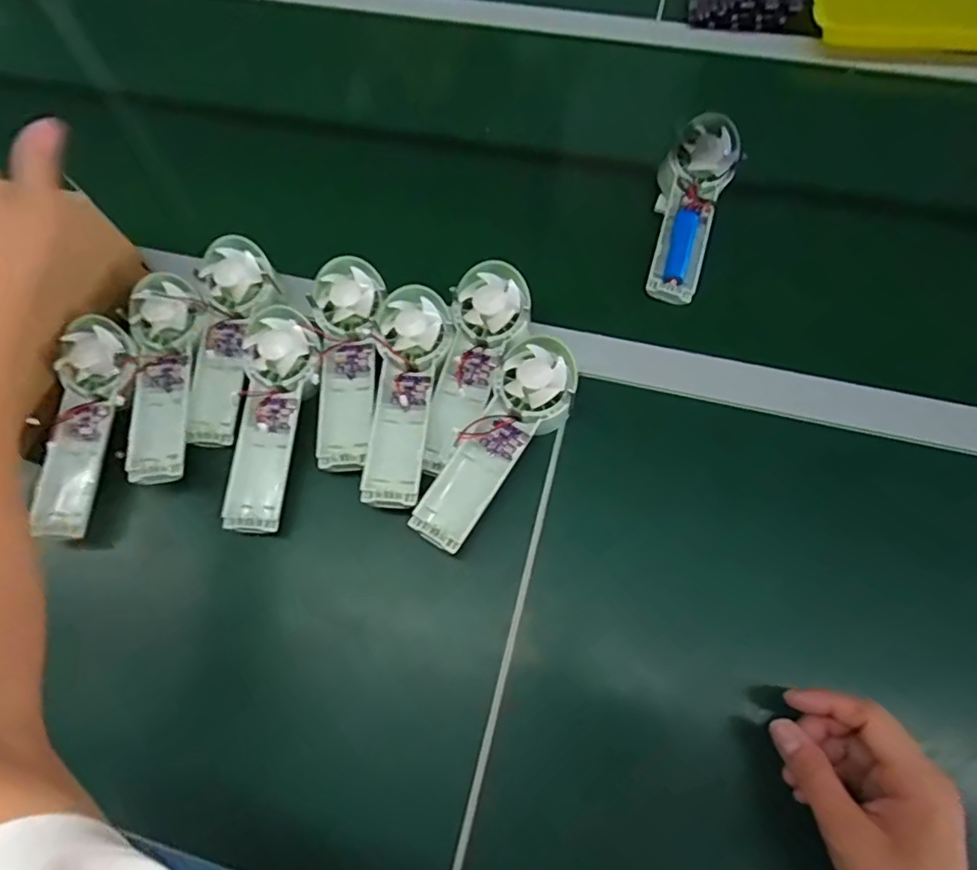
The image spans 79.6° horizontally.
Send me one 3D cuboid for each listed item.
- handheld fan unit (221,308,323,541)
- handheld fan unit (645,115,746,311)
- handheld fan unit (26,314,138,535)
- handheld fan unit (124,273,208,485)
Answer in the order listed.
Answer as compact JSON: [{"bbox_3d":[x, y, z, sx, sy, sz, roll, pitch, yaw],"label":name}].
[{"bbox_3d":[-0.176,-0.014,0.459,0.062,0.023,0.175,4,77,5],"label":"handheld fan unit"},{"bbox_3d":[0.181,-0.198,0.531,0.064,0.056,0.169,14,84,10],"label":"handheld fan unit"},{"bbox_3d":[-0.328,-0.008,0.468,0.067,0.025,0.174,1,77,3],"label":"handheld fan unit"},{"bbox_3d":[-0.268,-0.048,0.470,0.056,0.034,0.174,-5,64,1],"label":"handheld fan unit"}]

